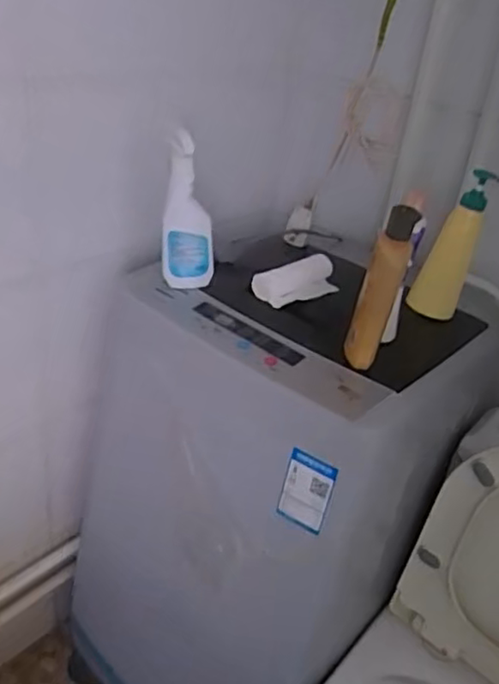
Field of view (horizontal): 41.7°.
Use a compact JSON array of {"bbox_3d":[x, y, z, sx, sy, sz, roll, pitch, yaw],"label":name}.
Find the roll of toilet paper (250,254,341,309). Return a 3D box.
[{"bbox_3d":[0.071,-0.093,1.010,0.130,0.044,0.054,-14,36,-34],"label":"roll of toilet paper"}]

